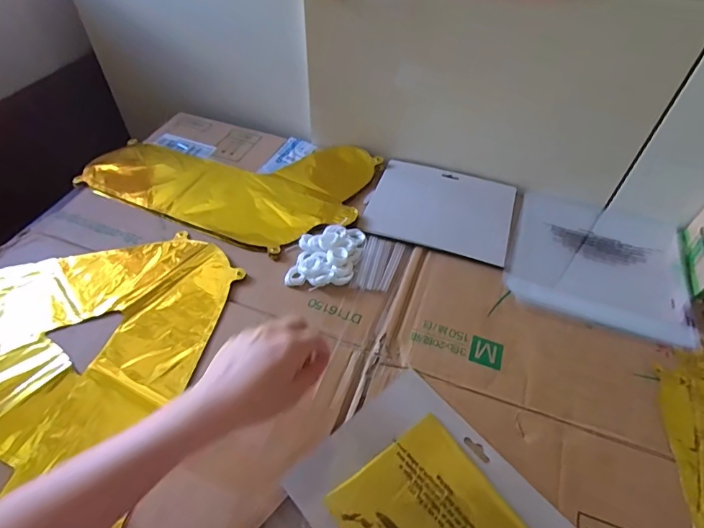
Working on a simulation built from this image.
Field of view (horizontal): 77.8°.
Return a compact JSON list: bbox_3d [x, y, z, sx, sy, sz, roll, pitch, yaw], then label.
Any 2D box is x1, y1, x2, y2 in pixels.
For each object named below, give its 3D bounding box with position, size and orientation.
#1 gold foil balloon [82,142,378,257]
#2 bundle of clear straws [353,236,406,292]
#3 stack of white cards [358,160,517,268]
[{"bbox_3d":[-0.176,-0.136,0.640,0.388,0.024,0.231,20,52,14],"label":"gold foil balloon"},{"bbox_3d":[0.032,-0.001,0.535,0.046,0.005,0.084,17,52,12],"label":"bundle of clear straws"},{"bbox_3d":[0.124,-0.081,0.604,0.189,0.005,0.165,15,51,10],"label":"stack of white cards"}]

